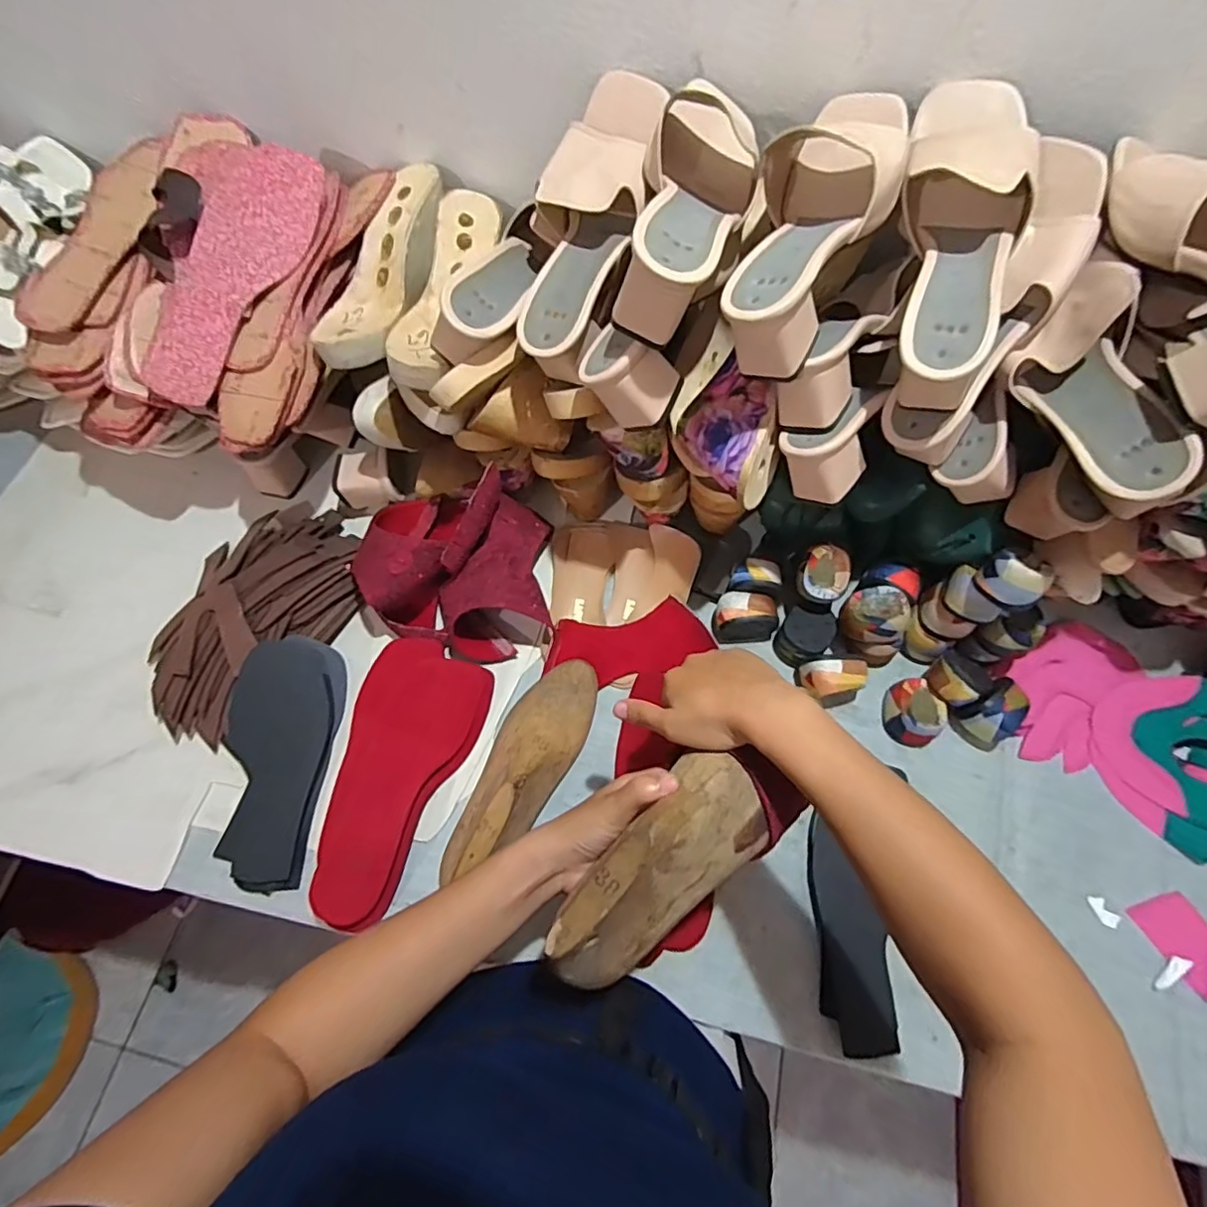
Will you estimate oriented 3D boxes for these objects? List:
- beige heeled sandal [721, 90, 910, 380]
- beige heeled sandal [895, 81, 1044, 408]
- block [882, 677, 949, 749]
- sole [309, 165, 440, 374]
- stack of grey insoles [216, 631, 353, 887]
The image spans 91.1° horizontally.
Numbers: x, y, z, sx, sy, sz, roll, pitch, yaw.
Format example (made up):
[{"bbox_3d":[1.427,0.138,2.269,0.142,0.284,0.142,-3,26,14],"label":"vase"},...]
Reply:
[{"bbox_3d":[0.156,-0.278,0.428,0.095,0.076,0.234,18,69,8],"label":"beige heeled sandal"},{"bbox_3d":[0.259,-0.265,0.426,0.082,0.087,0.235,9,85,5],"label":"beige heeled sandal"},{"bbox_3d":[0.306,0.106,0.583,0.046,0.036,0.062,3,68,2],"label":"block"},{"bbox_3d":[-0.213,-0.319,0.564,0.091,0.050,0.225,13,68,6],"label":"sole"},{"bbox_3d":[-0.311,0.144,0.557,0.097,0.040,0.226,4,68,2],"label":"stack of grey insoles"}]

